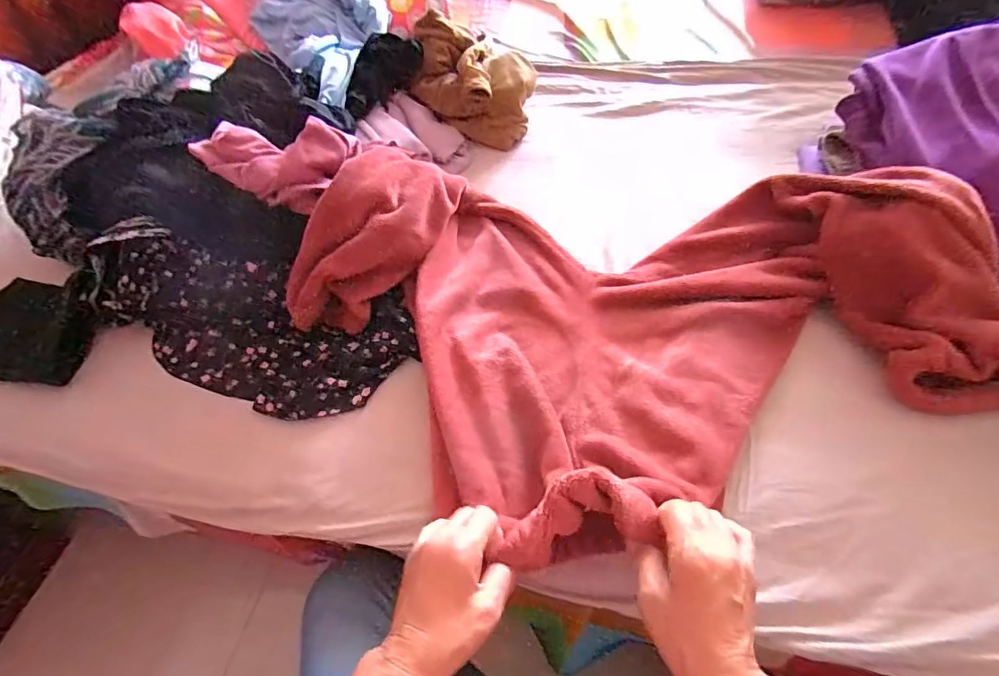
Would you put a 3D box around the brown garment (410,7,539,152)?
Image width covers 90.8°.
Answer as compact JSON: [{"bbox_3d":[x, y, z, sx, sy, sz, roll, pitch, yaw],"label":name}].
[{"bbox_3d":[-0.041,-0.430,0.824,0.201,0.142,0.140,24,60,21],"label":"brown garment"}]

